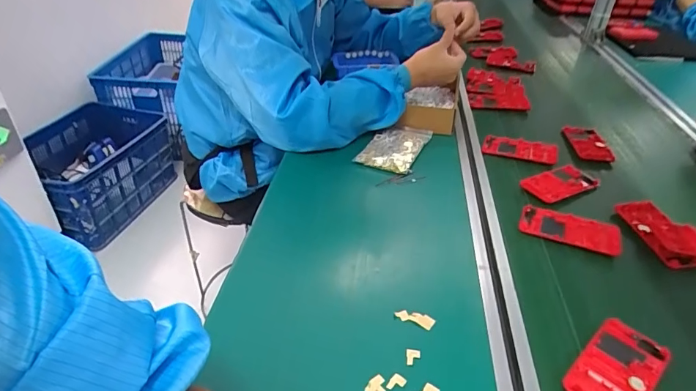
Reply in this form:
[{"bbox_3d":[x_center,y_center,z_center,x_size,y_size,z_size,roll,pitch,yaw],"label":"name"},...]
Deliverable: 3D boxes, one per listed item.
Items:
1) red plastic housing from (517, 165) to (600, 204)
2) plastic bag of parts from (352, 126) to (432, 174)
[{"bbox_3d":[0.332,-0.020,0.691,0.128,0.013,0.059,-15,39,-22],"label":"red plastic housing"},{"bbox_3d":[0.081,-0.089,0.766,0.095,0.024,0.142,16,38,19],"label":"plastic bag of parts"}]

